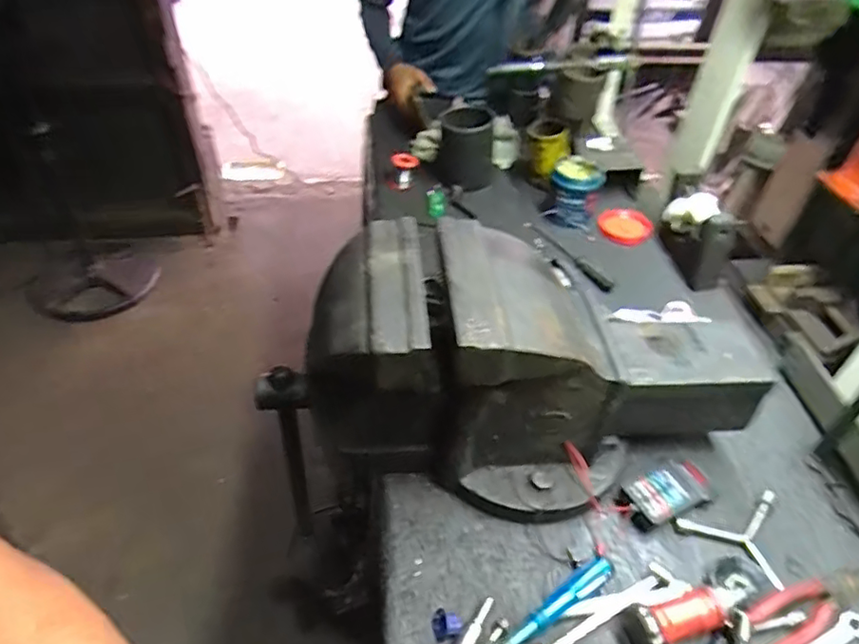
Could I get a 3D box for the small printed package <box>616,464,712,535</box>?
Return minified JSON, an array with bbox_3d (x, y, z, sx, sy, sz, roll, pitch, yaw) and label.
[{"bbox_3d":[0.276,0.207,0.710,0.111,0.032,0.056,-16,46,-19],"label":"small printed package"}]

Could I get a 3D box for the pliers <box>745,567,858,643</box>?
[{"bbox_3d":[0.397,0.294,0.619,0.185,0.023,0.048,-16,46,-19],"label":"pliers"}]

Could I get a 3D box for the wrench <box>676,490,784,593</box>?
[{"bbox_3d":[0.366,0.234,0.700,0.115,0.013,0.115,31,49,26],"label":"wrench"}]

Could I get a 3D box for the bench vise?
[{"bbox_3d":[0.095,0.052,0.678,0.539,0.277,0.243,-11,45,-15],"label":"bench vise"}]

